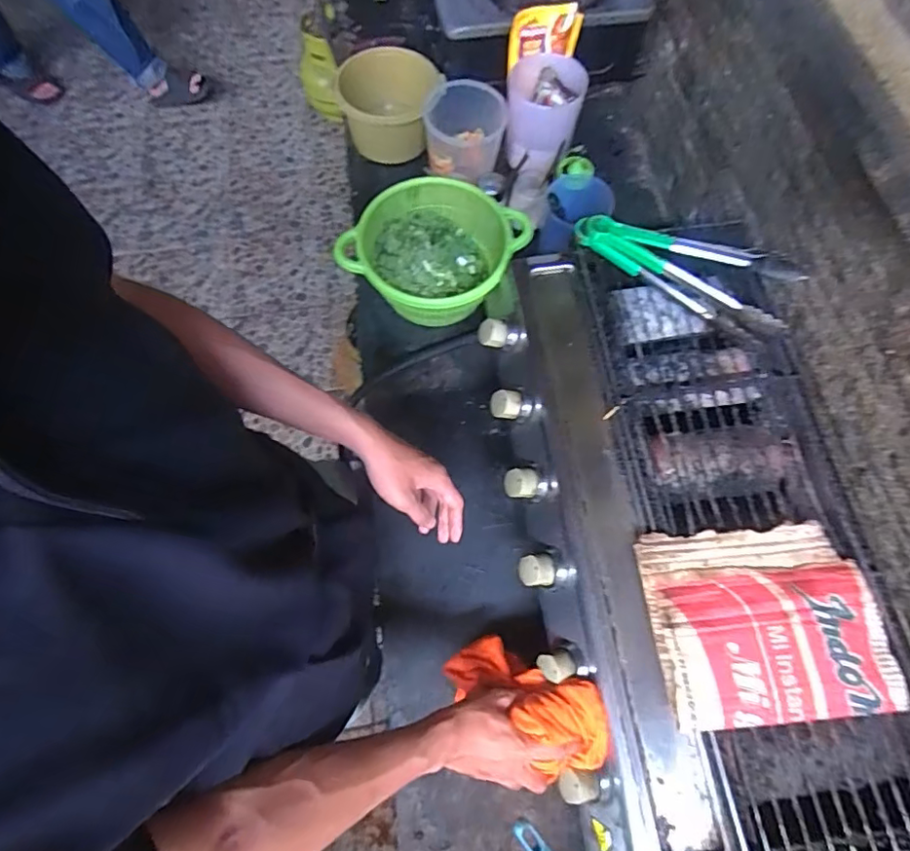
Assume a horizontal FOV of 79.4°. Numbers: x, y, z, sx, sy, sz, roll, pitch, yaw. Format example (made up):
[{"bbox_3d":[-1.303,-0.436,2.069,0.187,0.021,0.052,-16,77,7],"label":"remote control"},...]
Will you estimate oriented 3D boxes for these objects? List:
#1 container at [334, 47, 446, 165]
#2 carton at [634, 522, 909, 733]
[{"bbox_3d":[-0.142,-0.641,1.090,0.231,0.120,0.174,17,68,6],"label":"container"},{"bbox_3d":[0.337,0.211,0.596,0.230,0.030,0.198,-5,67,-4],"label":"carton"}]

